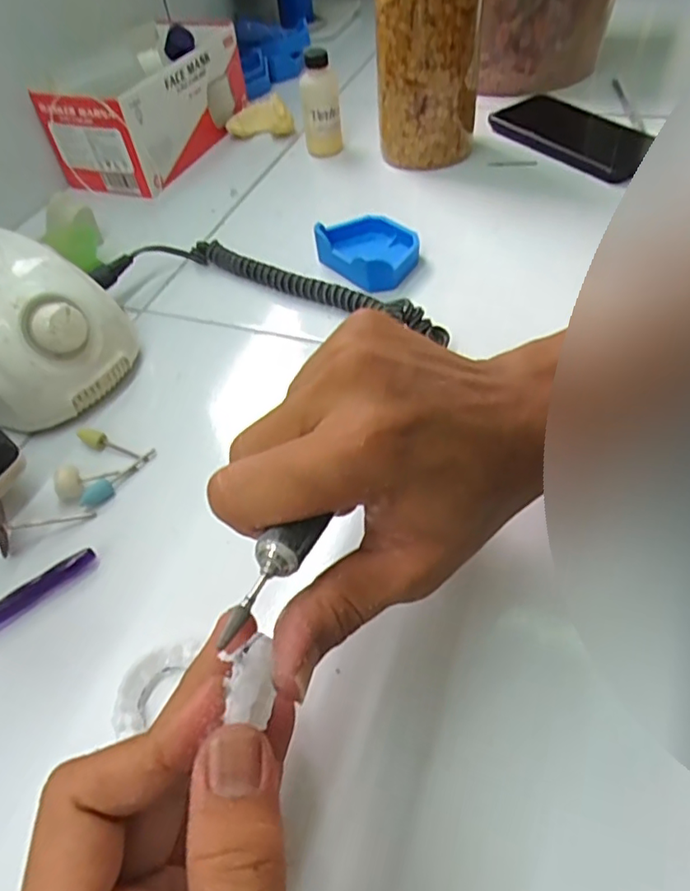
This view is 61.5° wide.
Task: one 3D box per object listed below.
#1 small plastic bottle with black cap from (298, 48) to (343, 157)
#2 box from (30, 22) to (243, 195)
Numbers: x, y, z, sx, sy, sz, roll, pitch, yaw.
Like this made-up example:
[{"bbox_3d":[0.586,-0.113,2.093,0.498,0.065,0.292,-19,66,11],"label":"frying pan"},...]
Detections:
[{"bbox_3d":[-0.024,-0.326,0.553,0.035,0.082,0.034,-8,50,0],"label":"small plastic bottle with black cap"},{"bbox_3d":[-0.195,-0.354,0.587,0.117,0.082,0.212,13,53,17],"label":"box"}]

